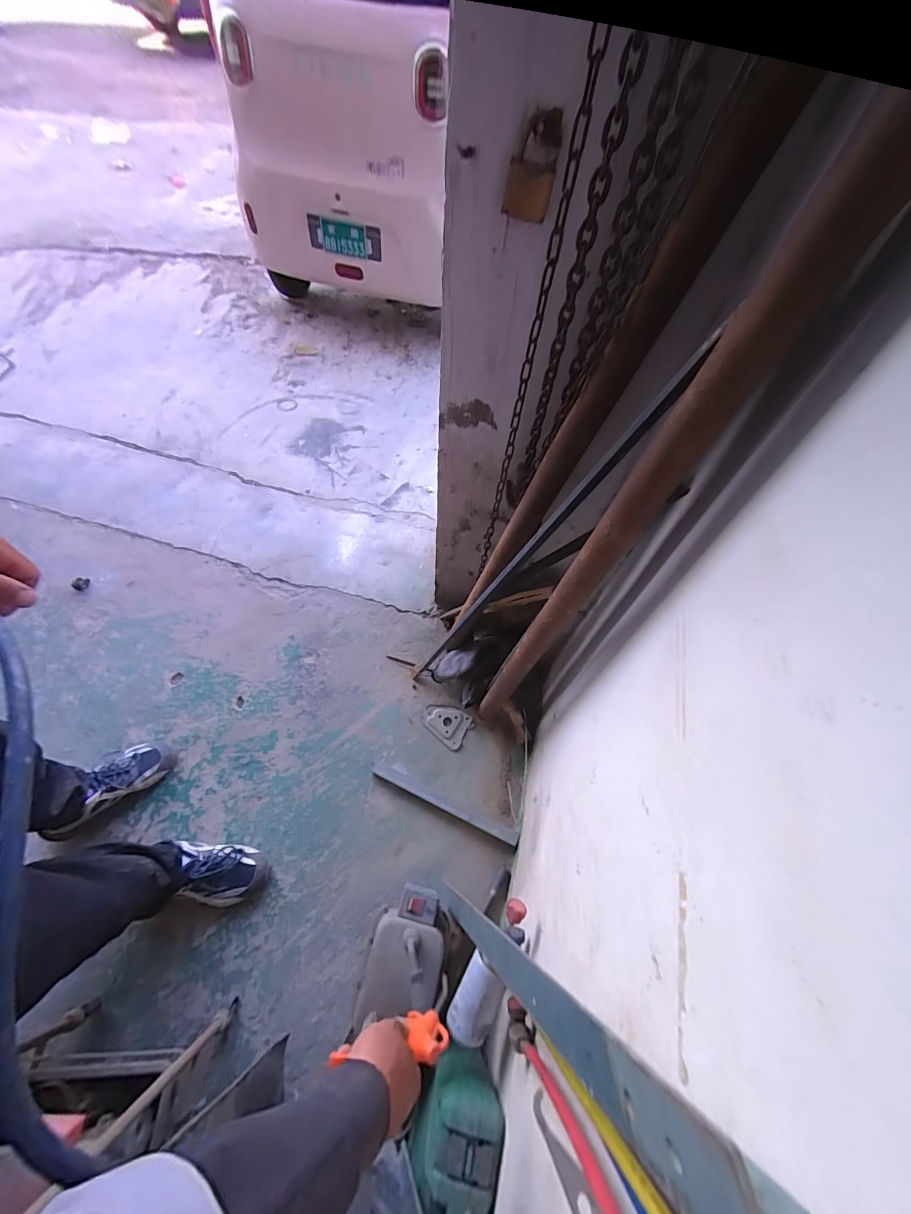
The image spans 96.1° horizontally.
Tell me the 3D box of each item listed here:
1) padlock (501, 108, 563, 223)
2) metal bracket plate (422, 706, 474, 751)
[{"bbox_3d":[0.079,-0.441,0.413,0.046,0.098,0.023,-8,88,-7],"label":"padlock"},{"bbox_3d":[-0.024,0.308,1.094,0.127,0.010,0.098,32,64,15],"label":"metal bracket plate"}]

